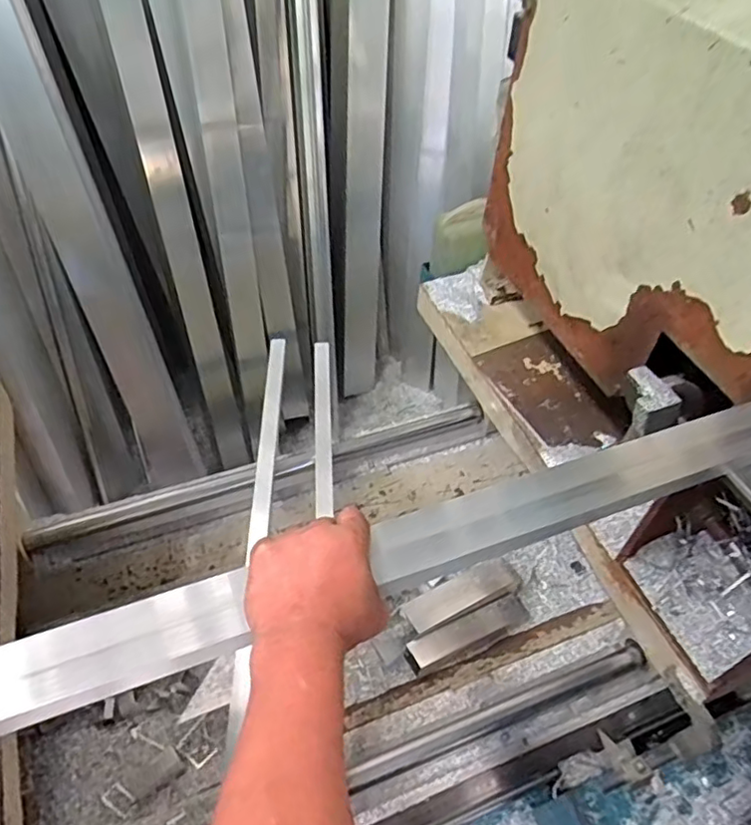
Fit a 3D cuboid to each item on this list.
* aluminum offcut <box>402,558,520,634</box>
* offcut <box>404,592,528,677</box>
[{"bbox_3d":[0.141,0.276,0.972,0.211,0.023,0.050,-14,50,-31],"label":"aluminum offcut"},{"bbox_3d":[0.138,0.325,0.940,0.217,0.020,0.039,-14,50,-31],"label":"offcut"}]

